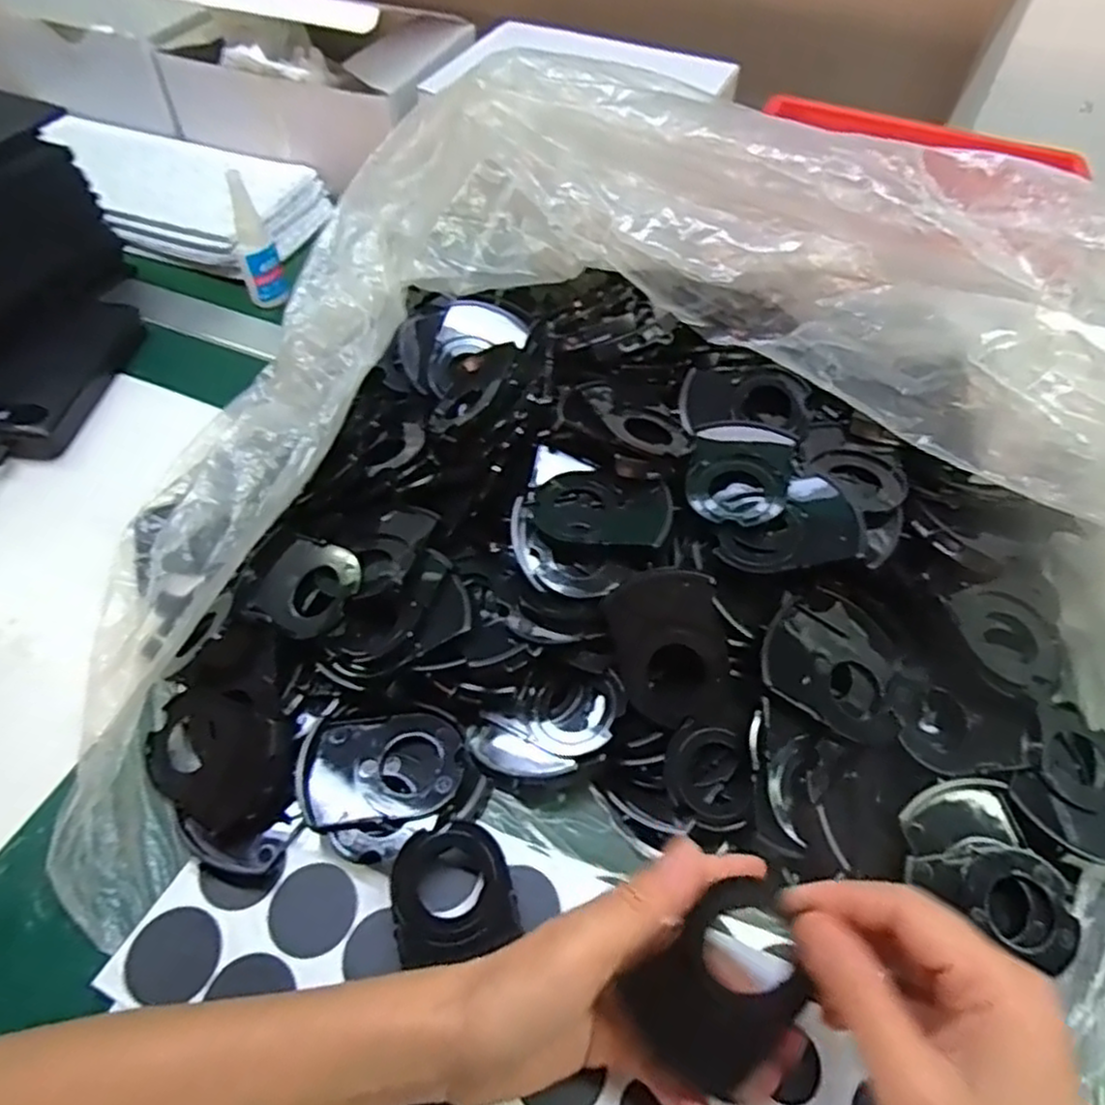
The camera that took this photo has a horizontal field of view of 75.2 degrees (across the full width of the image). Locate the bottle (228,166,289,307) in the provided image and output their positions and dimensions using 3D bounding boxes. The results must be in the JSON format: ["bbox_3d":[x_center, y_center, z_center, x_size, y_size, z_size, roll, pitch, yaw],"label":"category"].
[{"bbox_3d":[-0.245,-0.253,0.593,0.031,0.109,0.023,-10,53,-11],"label":"bottle"}]

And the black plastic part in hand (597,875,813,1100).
[{"bbox_3d":[0.065,0.166,0.273,0.077,0.005,0.053,-44,76,3],"label":"black plastic part in hand"}]

